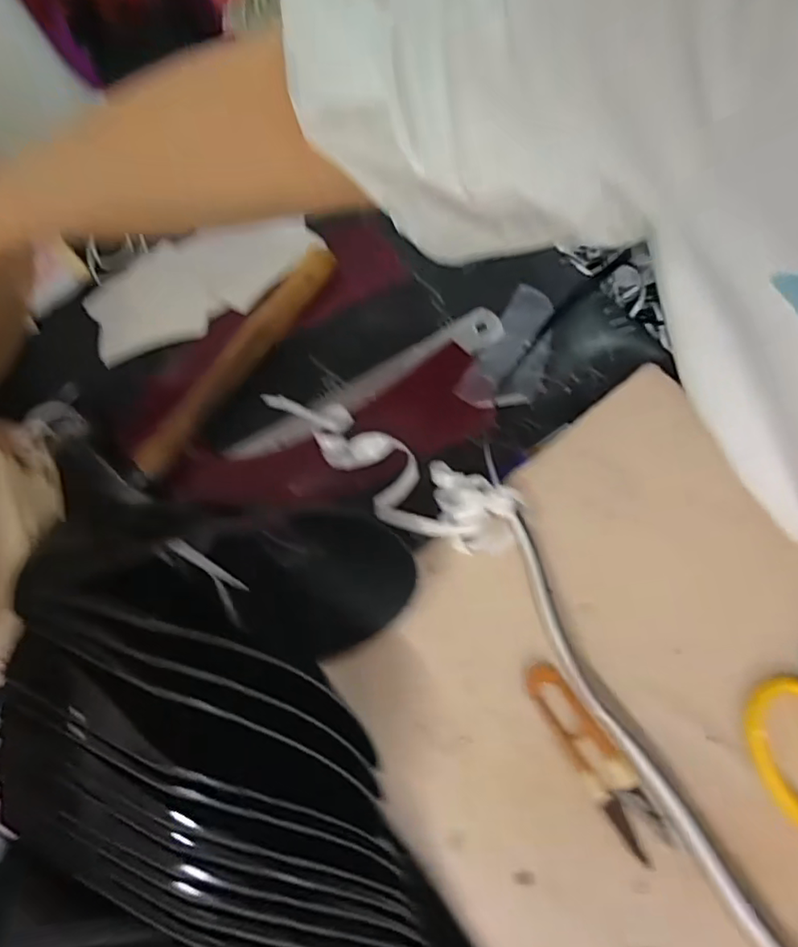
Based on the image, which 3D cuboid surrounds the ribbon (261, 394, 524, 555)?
[{"bbox_3d":[-0.014,-0.006,0.378,0.186,0.043,0.051,31,77,28],"label":"ribbon"}]

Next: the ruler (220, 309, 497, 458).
[{"bbox_3d":[-0.022,-0.060,0.414,0.208,0.007,0.029,-30,65,-4],"label":"ruler"}]

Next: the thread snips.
[{"bbox_3d":[0.104,0.149,0.312,0.025,0.005,0.103,-31,72,-5],"label":"thread snips"}]

